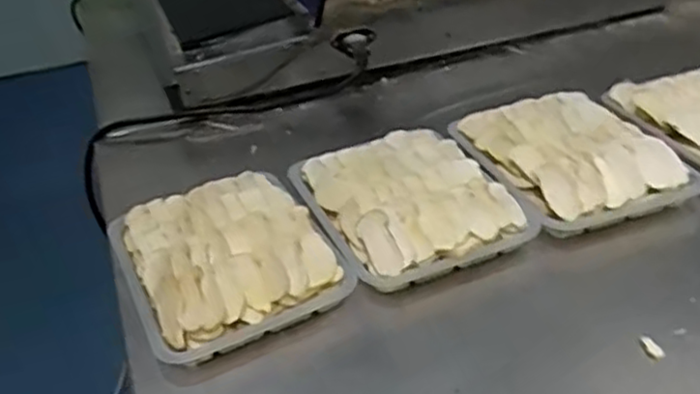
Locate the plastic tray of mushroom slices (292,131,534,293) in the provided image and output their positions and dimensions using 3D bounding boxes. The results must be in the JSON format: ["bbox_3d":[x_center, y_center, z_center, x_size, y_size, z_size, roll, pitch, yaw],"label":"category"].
[{"bbox_3d":[0.040,0.002,0.563,0.134,0.045,0.171,-19,36,-18],"label":"plastic tray of mushroom slices"}]

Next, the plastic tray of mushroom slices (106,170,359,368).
[{"bbox_3d":[-0.089,0.043,0.525,0.135,0.045,0.161,-22,36,-20],"label":"plastic tray of mushroom slices"}]

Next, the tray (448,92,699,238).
[{"bbox_3d":[0.170,-0.034,0.590,0.125,0.044,0.173,-18,35,-16],"label":"tray"}]

